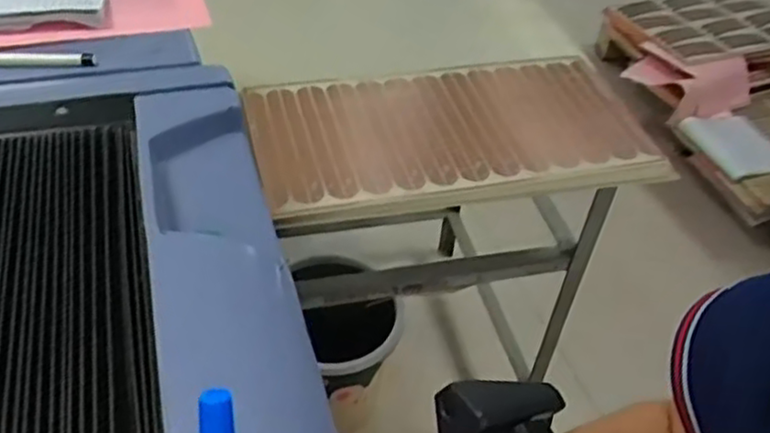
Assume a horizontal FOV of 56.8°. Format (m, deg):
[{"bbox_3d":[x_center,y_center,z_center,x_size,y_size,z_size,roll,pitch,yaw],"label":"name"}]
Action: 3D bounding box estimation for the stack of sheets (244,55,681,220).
[{"bbox_3d":[0.091,-0.110,0.909,0.503,0.028,0.252,-7,45,-13],"label":"stack of sheets"}]

